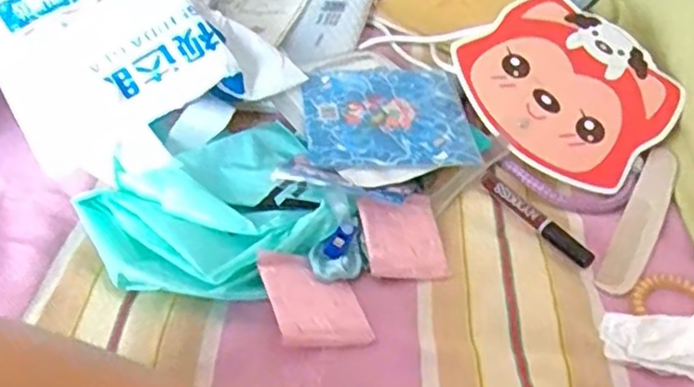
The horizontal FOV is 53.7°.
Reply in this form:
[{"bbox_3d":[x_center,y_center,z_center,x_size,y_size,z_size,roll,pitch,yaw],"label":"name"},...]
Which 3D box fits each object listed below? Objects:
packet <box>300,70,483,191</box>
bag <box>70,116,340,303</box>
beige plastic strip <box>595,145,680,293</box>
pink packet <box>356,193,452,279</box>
[{"bbox_3d":[0.029,-0.052,0.531,0.125,0.022,0.142,-5,41,-9],"label":"packet"},{"bbox_3d":[-0.086,0.008,0.450,0.156,0.027,0.136,-16,44,-21],"label":"bag"},{"bbox_3d":[0.216,0.018,0.499,0.027,0.012,0.155,23,44,22],"label":"beige plastic strip"},{"bbox_3d":[0.038,0.028,0.466,0.059,0.004,0.064,5,55,-24],"label":"pink packet"}]

